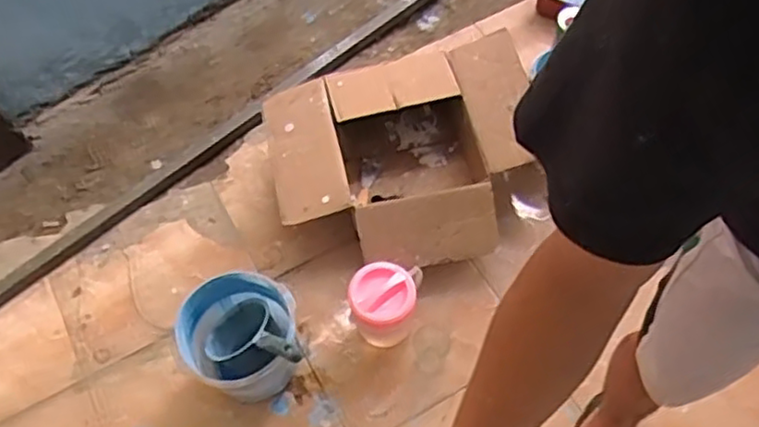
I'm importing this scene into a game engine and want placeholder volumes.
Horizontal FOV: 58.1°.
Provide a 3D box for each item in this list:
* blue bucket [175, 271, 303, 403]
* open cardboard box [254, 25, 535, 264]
[{"bbox_3d":[-0.252,0.251,1.309,0.215,0.230,0.214,0,61,0],"label":"blue bucket"},{"bbox_3d":[0.053,-0.110,1.522,0.554,0.203,0.474,-8,59,-2],"label":"open cardboard box"}]

